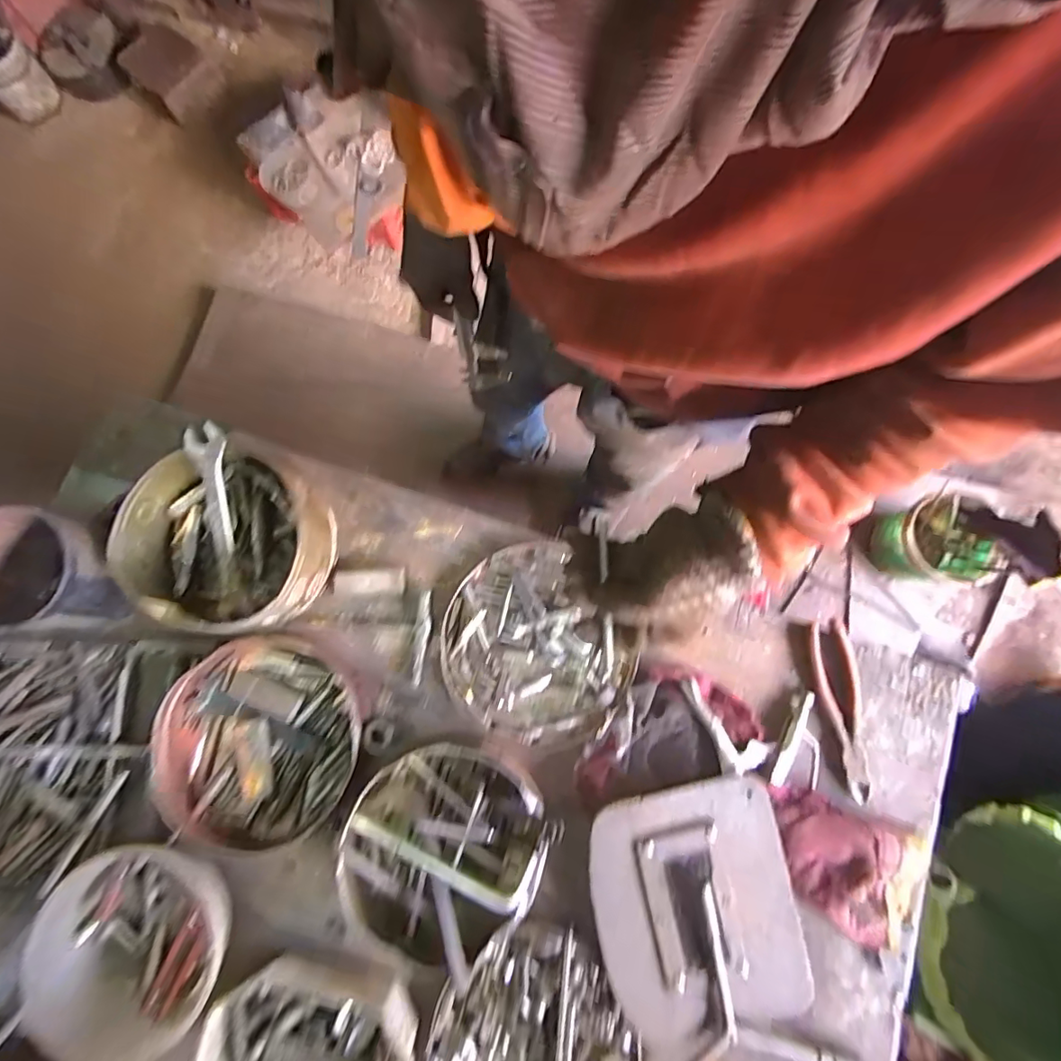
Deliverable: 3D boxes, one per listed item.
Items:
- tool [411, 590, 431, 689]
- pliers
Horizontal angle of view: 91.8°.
[{"bbox_3d":[-0.119,0.119,0.565,0.015,0.009,0.103,3,79,2],"label":"tool"},{"bbox_3d":[0.325,0.185,0.536,0.047,0.013,0.175,-3,79,1],"label":"pliers"}]

